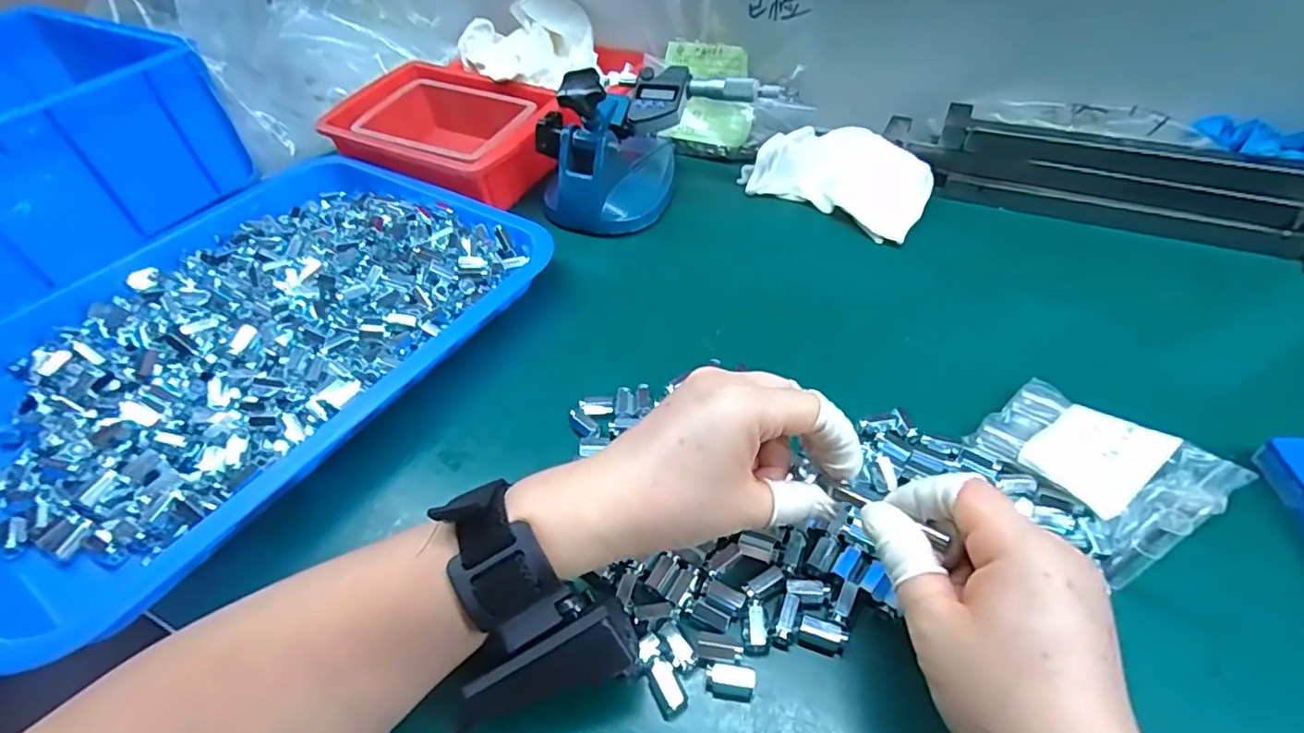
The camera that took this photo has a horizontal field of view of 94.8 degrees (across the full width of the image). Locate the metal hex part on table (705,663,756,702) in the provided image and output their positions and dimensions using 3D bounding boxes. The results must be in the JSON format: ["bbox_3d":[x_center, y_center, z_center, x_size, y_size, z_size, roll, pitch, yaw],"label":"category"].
[{"bbox_3d":[0.035,0.141,0.267,0.021,0.012,0.011,1,47,4],"label":"metal hex part on table"}]

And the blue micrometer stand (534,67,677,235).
[{"bbox_3d":[-0.039,-0.202,0.519,0.110,0.113,0.149,1,47,5],"label":"blue micrometer stand"}]

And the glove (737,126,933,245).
[{"bbox_3d":[0.162,-0.168,0.524,0.158,0.042,0.082,30,56,28],"label":"glove"}]

